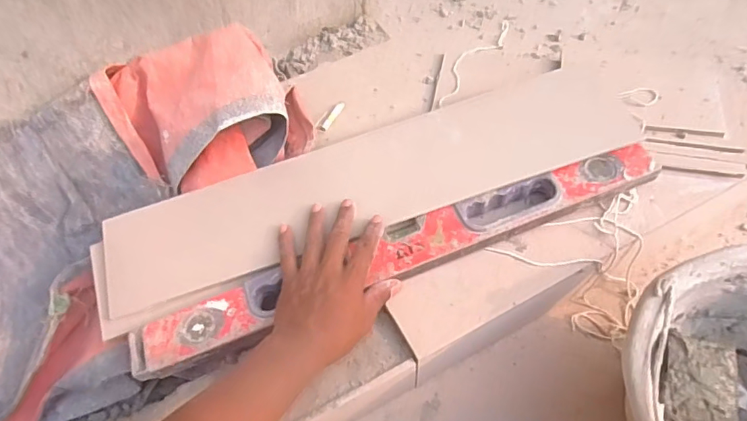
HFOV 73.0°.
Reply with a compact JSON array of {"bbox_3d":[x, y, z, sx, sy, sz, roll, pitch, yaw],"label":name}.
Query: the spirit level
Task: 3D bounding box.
[{"bbox_3d":[0.030,0.046,0.533,0.563,0.034,0.055,-21,58,-5],"label":"spirit level"}]

